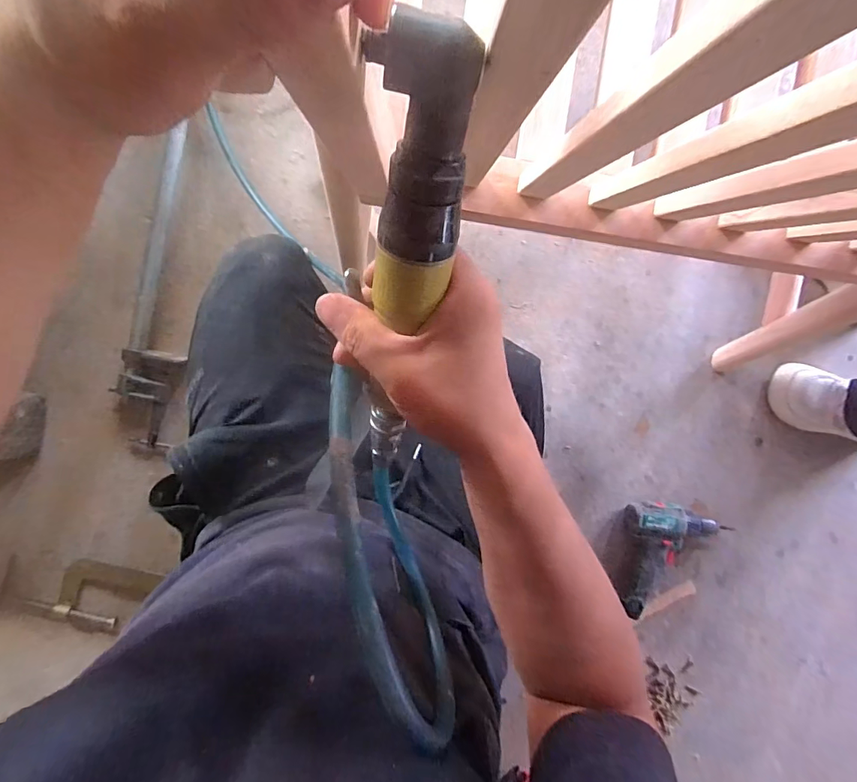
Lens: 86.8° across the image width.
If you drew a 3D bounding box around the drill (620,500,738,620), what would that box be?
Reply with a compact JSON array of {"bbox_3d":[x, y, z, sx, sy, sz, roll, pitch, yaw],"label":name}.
[{"bbox_3d":[0.440,0.294,0.803,0.192,0.057,0.194,2,94,-3],"label":"drill"}]

